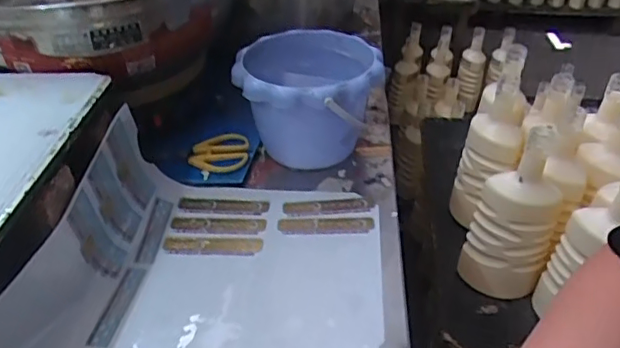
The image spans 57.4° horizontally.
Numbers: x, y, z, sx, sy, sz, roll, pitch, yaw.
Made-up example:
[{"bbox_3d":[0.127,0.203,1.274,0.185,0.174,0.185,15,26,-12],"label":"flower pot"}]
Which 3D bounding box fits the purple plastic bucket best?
[{"bbox_3d":[0.003,-0.075,0.624,0.143,0.120,0.149,-2,37,1],"label":"purple plastic bucket"}]

